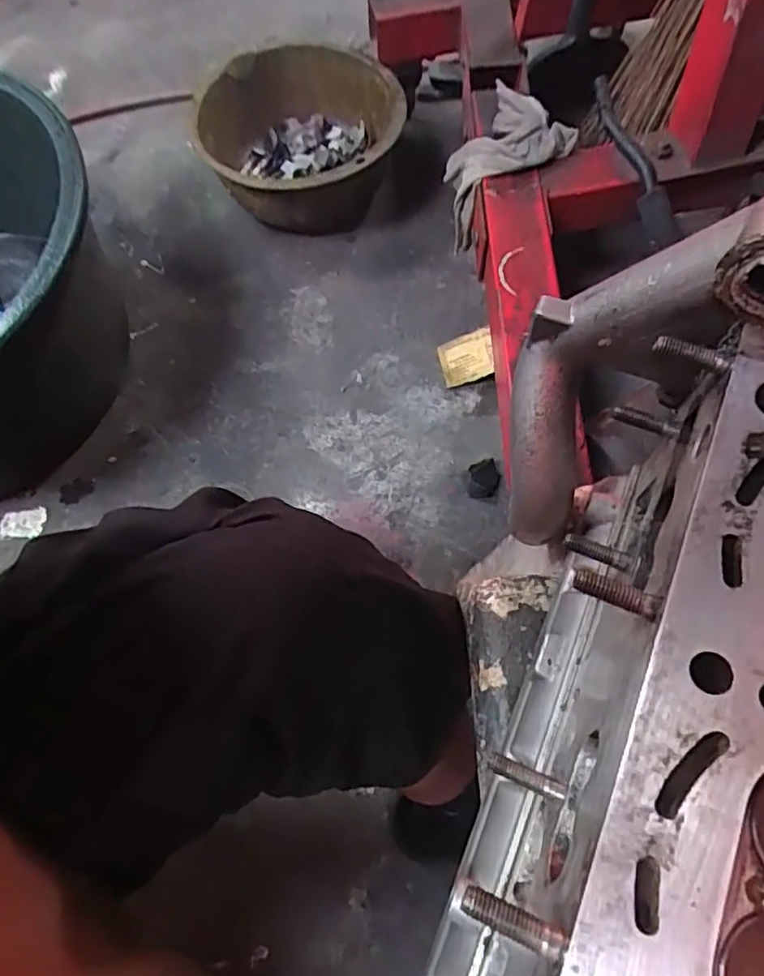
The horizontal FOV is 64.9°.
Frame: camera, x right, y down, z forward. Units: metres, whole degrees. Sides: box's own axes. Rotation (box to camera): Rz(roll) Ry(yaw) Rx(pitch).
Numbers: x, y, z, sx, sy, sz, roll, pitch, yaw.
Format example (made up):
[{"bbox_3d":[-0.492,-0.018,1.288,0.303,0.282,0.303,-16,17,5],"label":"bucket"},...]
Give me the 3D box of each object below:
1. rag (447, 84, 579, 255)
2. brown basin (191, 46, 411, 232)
[{"bbox_3d":[0.159,-0.429,0.807,0.144,0.135,0.137,-17,67,-4],"label":"rag"},{"bbox_3d":[-0.128,-0.564,0.985,0.317,0.119,0.322,-1,67,3],"label":"brown basin"}]

